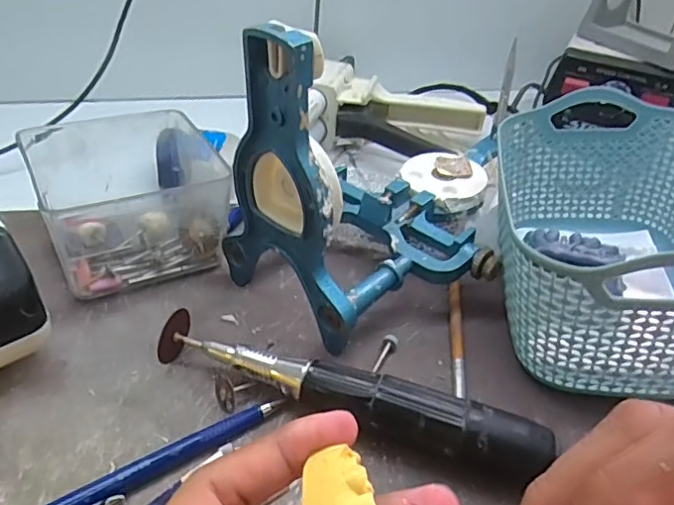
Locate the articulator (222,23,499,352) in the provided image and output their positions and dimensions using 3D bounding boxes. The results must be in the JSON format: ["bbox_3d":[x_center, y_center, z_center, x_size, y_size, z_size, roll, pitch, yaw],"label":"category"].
[{"bbox_3d":[0.031,-0.052,0.319,0.118,0.144,0.167,25,40,23],"label":"articulator"}]

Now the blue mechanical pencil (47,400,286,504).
[{"bbox_3d":[-0.077,0.088,0.229,0.128,0.010,0.011,-22,45,-32],"label":"blue mechanical pencil"}]

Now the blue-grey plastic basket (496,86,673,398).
[{"bbox_3d":[0.147,-0.006,0.314,0.116,0.097,0.173,9,37,4],"label":"blue-grey plastic basket"}]

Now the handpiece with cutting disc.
[{"bbox_3d":[0.001,0.064,0.257,0.174,0.030,0.023,17,38,13],"label":"handpiece with cutting disc"}]

